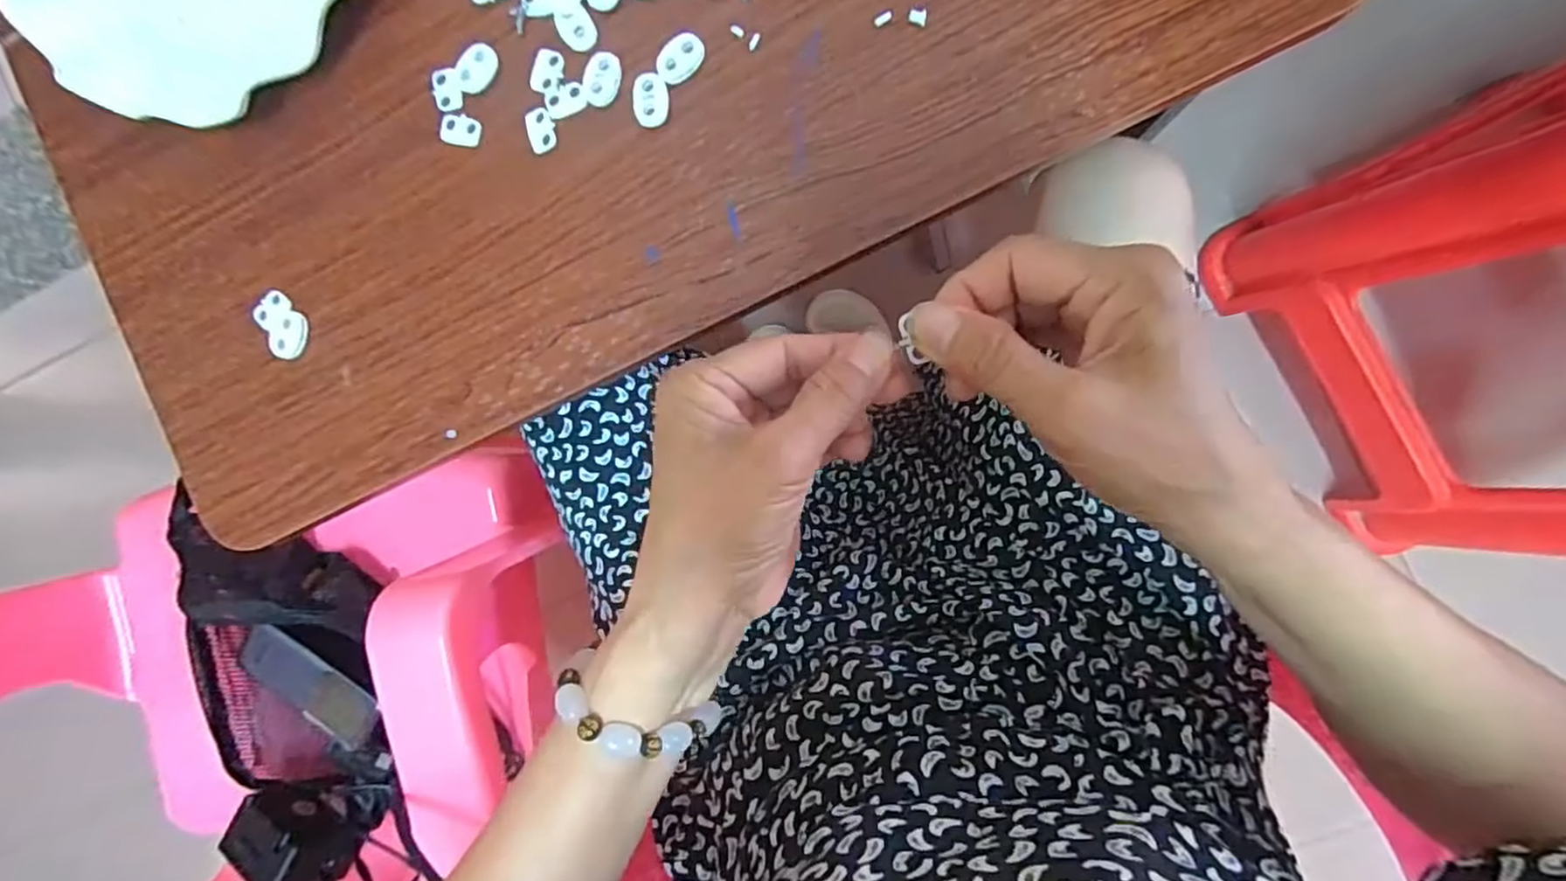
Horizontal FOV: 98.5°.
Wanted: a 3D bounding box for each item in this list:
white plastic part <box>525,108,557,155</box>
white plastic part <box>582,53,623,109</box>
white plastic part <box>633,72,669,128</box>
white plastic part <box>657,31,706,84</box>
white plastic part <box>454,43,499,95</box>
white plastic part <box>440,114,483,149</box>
[{"bbox_3d":[-0.111,-0.142,0.309,0.012,0.004,0.020,-9,93,5],"label":"white plastic part"},{"bbox_3d":[-0.081,-0.161,0.302,0.017,0.004,0.023,18,95,4],"label":"white plastic part"},{"bbox_3d":[-0.058,-0.151,0.300,0.015,0.004,0.022,-5,93,5],"label":"white plastic part"},{"bbox_3d":[-0.045,-0.169,0.297,0.015,0.007,0.023,44,96,1],"label":"white plastic part"},{"bbox_3d":[-0.142,-0.172,0.310,0.022,0.006,0.016,-40,89,6],"label":"white plastic part"},{"bbox_3d":[-0.150,-0.145,0.315,0.019,0.004,0.014,12,94,4],"label":"white plastic part"}]

